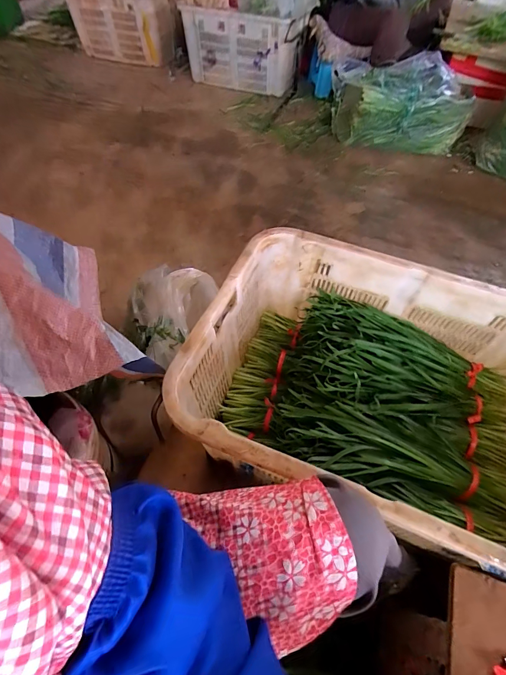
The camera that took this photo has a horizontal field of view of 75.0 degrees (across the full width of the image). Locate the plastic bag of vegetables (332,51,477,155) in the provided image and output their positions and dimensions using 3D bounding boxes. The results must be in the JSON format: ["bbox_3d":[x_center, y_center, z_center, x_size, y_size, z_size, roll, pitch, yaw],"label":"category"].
[{"bbox_3d":[0.625,-0.984,1.431,0.569,0.321,0.236,17,57,9],"label":"plastic bag of vegetables"}]

